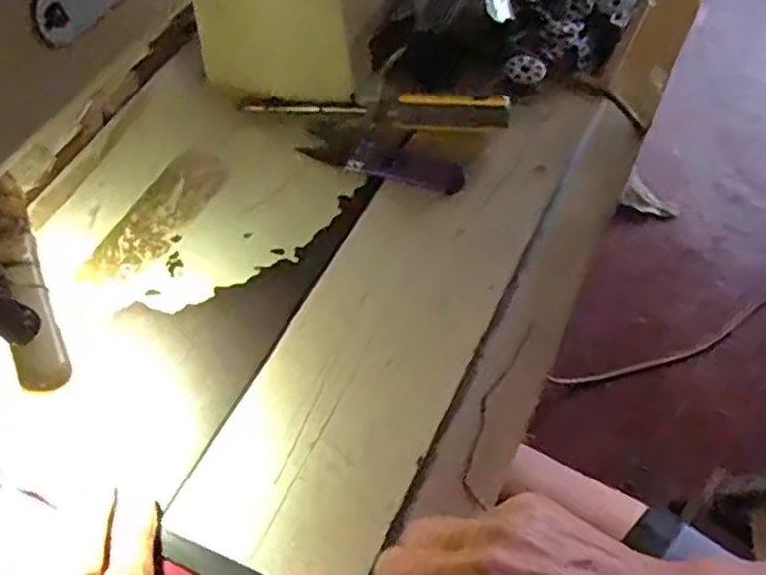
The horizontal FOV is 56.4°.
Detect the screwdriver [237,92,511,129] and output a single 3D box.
[{"bbox_3d":[-0.004,-0.107,0.436,0.159,0.012,0.020,5,61,12],"label":"screwdriver"}]

